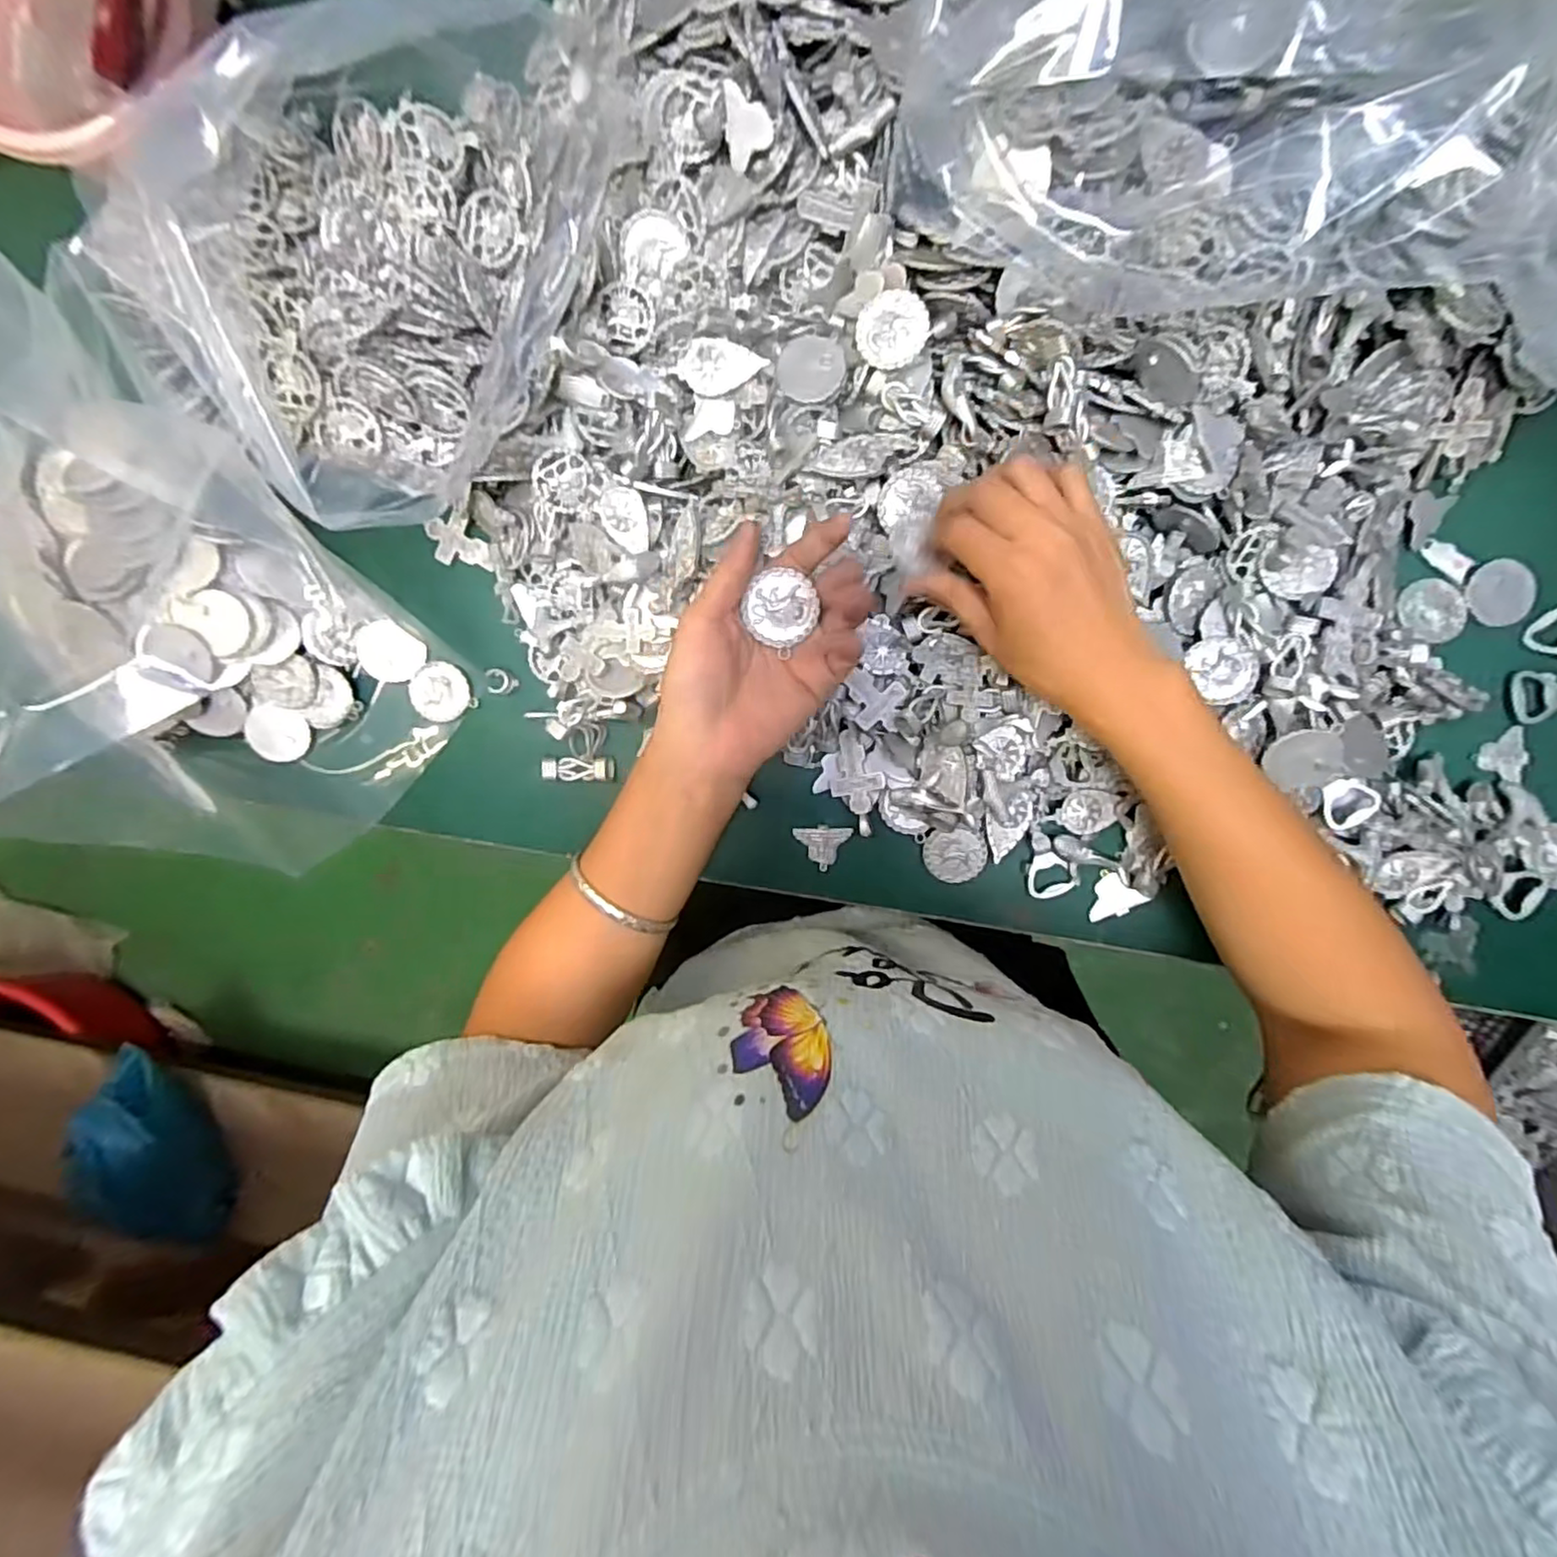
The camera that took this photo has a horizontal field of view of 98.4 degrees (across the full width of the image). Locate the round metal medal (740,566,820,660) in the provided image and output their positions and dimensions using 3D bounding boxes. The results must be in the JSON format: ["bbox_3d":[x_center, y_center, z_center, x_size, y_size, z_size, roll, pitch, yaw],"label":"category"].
[{"bbox_3d":[0.000,-0.084,0.328,0.034,0.004,0.033,39,95,-1],"label":"round metal medal"}]

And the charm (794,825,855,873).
[{"bbox_3d":[0.026,0.043,0.418,0.035,0.004,0.027,7,95,2],"label":"charm"}]

